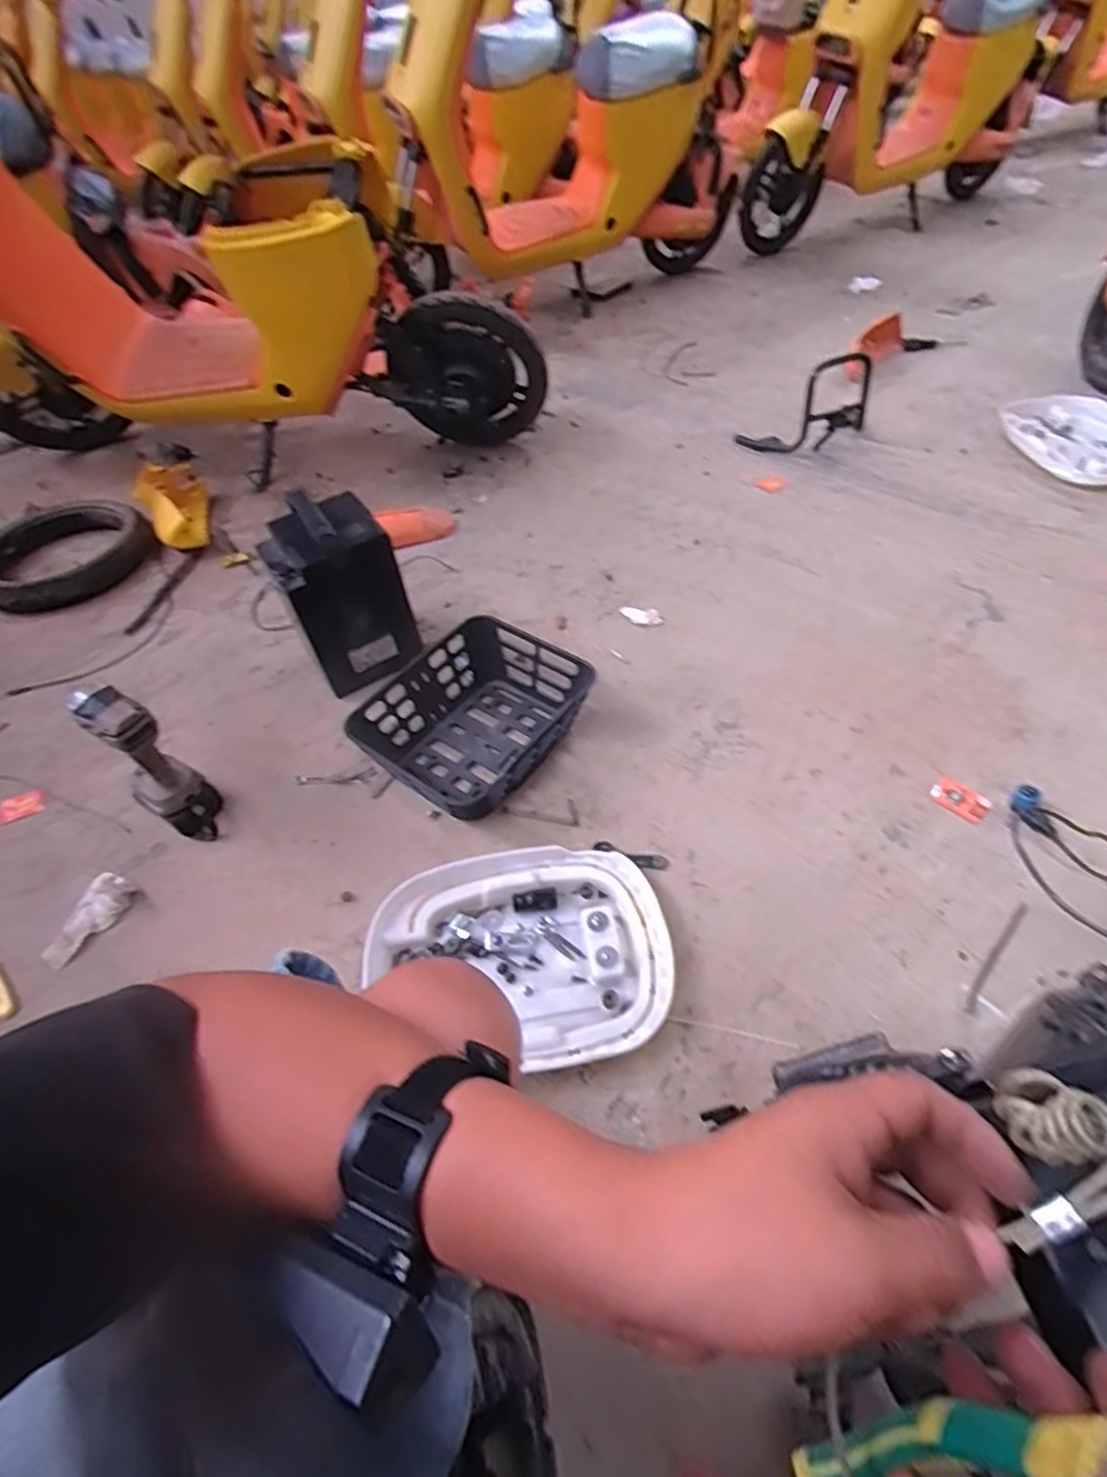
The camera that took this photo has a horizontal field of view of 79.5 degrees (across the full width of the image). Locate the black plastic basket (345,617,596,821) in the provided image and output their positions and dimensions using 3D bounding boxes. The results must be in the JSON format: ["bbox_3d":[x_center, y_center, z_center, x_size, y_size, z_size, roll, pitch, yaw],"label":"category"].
[{"bbox_3d":[-0.112,-0.032,1.050,0.267,0.111,0.328,26,54,23],"label":"black plastic basket"}]

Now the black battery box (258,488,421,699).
[{"bbox_3d":[-0.356,-0.238,1.114,0.184,0.296,0.140,-30,54,-22],"label":"black battery box"}]

